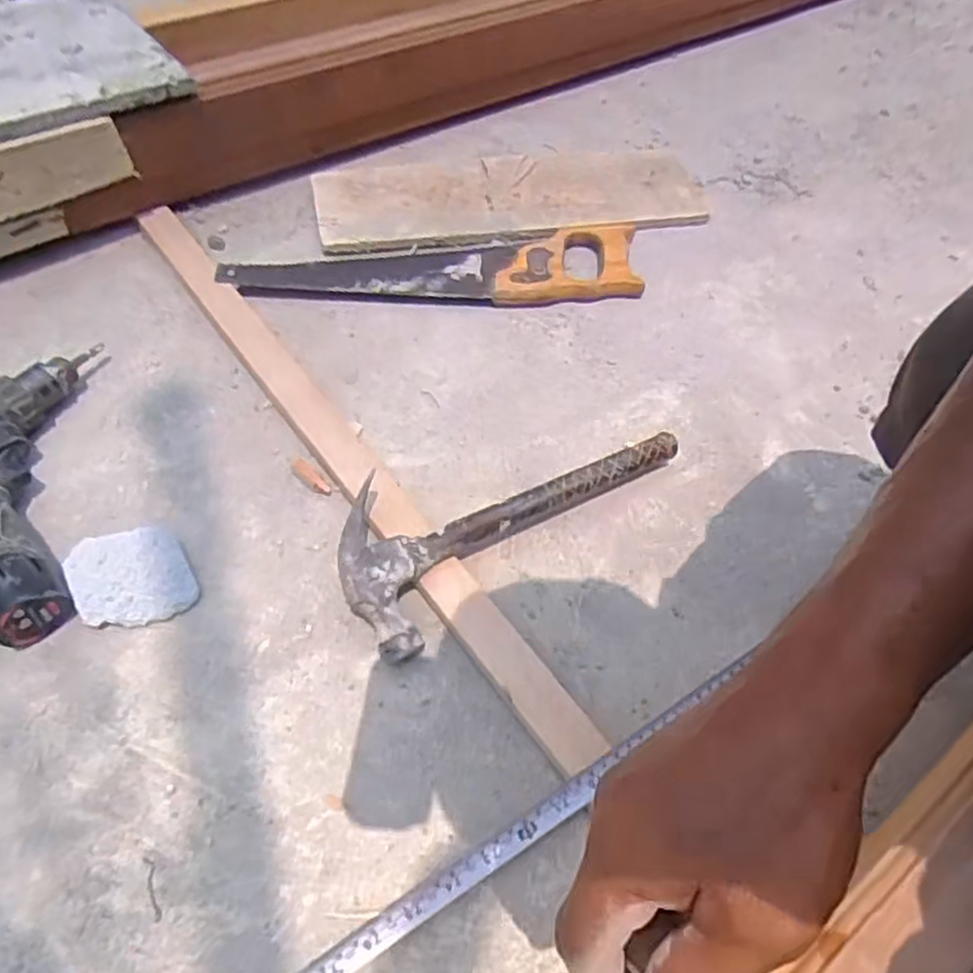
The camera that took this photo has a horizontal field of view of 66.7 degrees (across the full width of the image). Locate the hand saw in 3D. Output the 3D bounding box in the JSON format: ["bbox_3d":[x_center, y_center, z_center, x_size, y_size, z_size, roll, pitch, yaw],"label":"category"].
[{"bbox_3d":[-0.050,-0.228,0.736,0.399,0.022,0.104,-2,55,-5],"label":"hand saw"}]

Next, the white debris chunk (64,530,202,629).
[{"bbox_3d":[-0.248,0.064,0.518,0.074,0.021,0.072,2,54,-3],"label":"white debris chunk"}]

